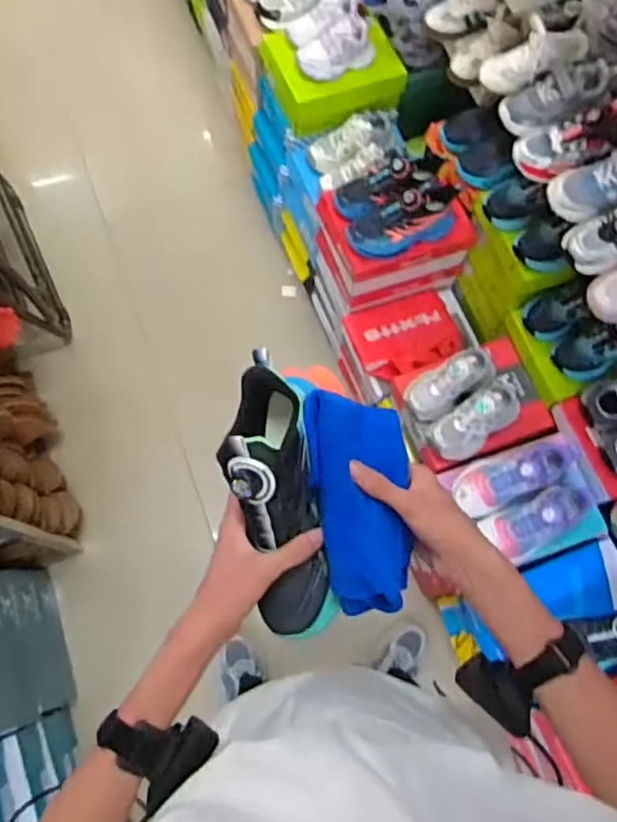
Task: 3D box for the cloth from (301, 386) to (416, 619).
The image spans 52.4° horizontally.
[{"bbox_3d":[0.050,0.081,0.568,0.105,0.042,0.193,-3,79,-27],"label":"cloth"}]

